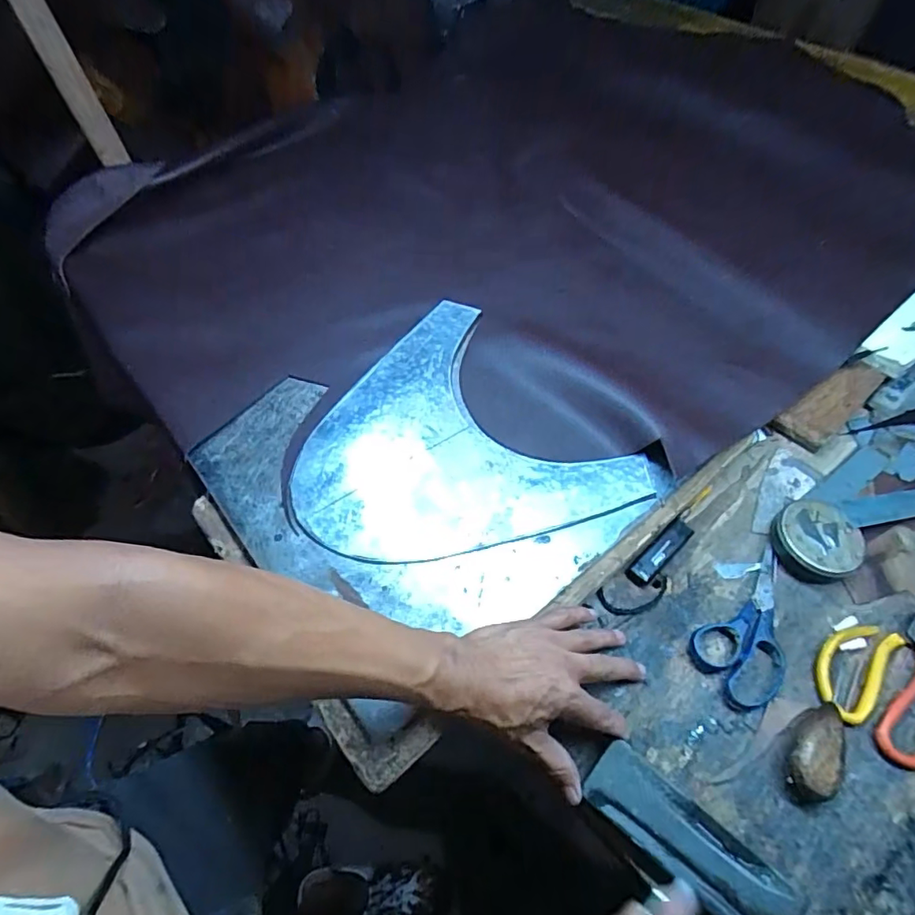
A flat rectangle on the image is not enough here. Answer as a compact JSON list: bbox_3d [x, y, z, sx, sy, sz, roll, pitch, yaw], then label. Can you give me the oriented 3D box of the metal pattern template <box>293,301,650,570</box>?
[{"bbox_3d":[-0.018,-0.005,0.555,0.292,0.009,0.314,-33,63,-20],"label":"metal pattern template"}]

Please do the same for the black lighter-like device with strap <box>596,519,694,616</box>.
[{"bbox_3d":[0.186,0.106,0.506,0.121,0.018,0.040,-34,66,-22],"label":"black lighter-like device with strap"}]

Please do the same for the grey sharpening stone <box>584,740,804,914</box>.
[{"bbox_3d":[0.167,0.278,0.387,0.154,0.015,0.061,37,63,20],"label":"grey sharpening stone"}]

